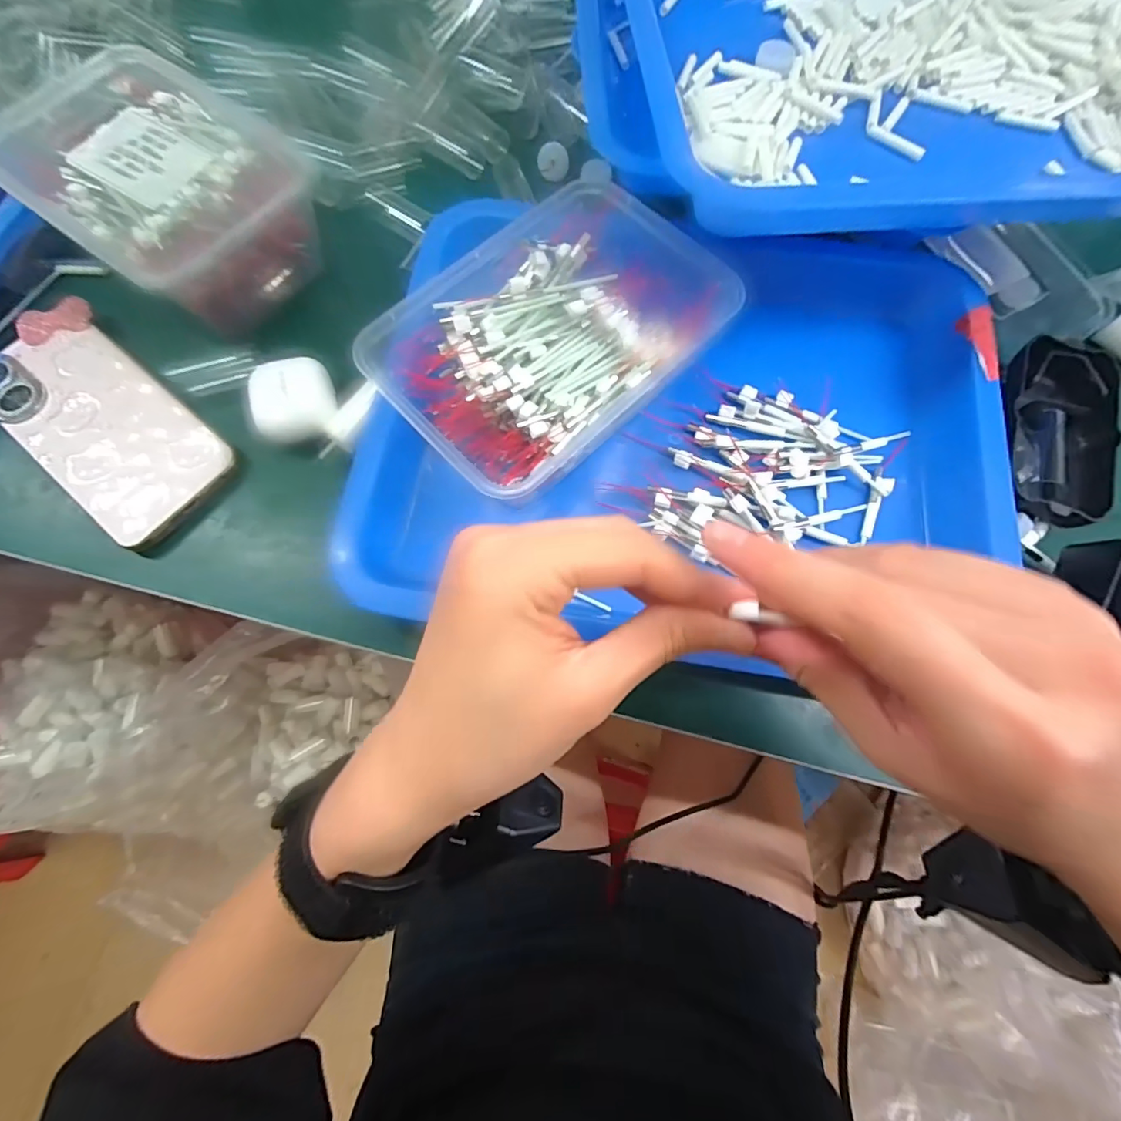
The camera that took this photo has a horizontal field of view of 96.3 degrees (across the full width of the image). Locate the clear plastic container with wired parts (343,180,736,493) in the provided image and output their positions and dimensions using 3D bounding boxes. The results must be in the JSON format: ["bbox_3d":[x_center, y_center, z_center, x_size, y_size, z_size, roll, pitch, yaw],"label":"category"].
[{"bbox_3d":[-0.006,-0.112,0.269,0.166,0.062,0.113,-39,77,-11],"label":"clear plastic container with wired parts"}]

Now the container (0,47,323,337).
[{"bbox_3d":[-0.241,-0.226,0.314,0.153,0.073,0.127,33,76,9],"label":"container"}]

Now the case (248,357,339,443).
[{"bbox_3d":[-0.152,-0.091,0.291,0.045,0.029,0.044,-9,73,-3],"label":"case"}]

